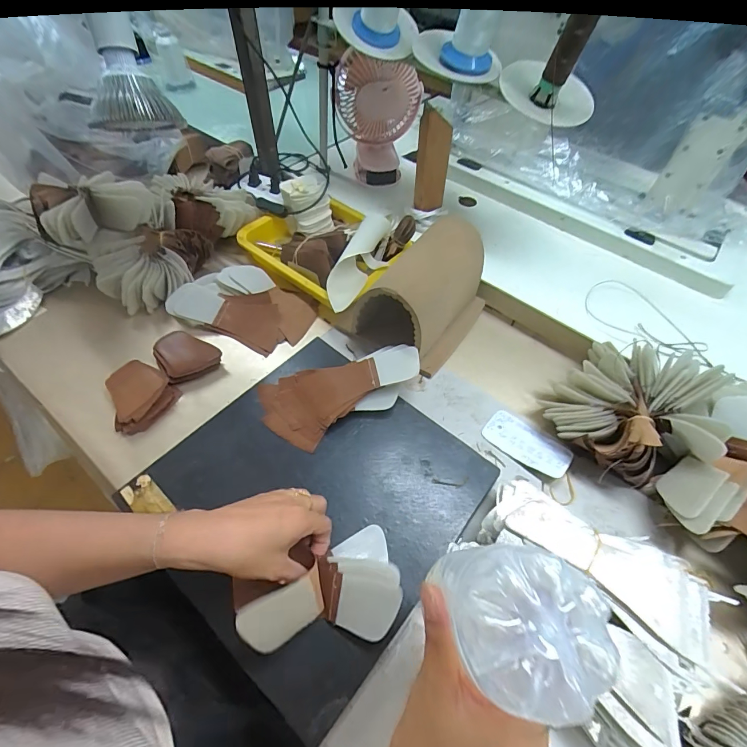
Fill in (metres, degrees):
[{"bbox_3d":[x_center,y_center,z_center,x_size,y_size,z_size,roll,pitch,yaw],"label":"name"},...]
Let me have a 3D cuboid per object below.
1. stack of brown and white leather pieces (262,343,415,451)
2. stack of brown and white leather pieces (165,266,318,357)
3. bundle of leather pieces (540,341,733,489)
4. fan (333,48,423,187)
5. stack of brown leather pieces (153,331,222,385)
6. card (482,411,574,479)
[{"bbox_3d":[-0.038,0.025,0.476,0.197,0.031,0.099,-11,57,-9],"label":"stack of brown and white leather pieces"},{"bbox_3d":[-0.188,-0.106,0.587,0.184,0.041,0.124,19,57,11],"label":"stack of brown and white leather pieces"},{"bbox_3d":[0.304,0.038,0.455,0.153,0.098,0.157,1,56,-1],"label":"bundle of leather pieces"},{"bbox_3d":[0.010,-0.479,0.732,0.153,0.182,0.153,1,57,1],"label":"fan"},{"bbox_3d":[-0.258,-0.027,0.542,0.071,0.025,0.078,-29,61,-20],"label":"stack of brown leather pieces"},{"bbox_3d":[0.191,0.087,0.487,0.103,0.005,0.055,32,56,26],"label":"card"}]

